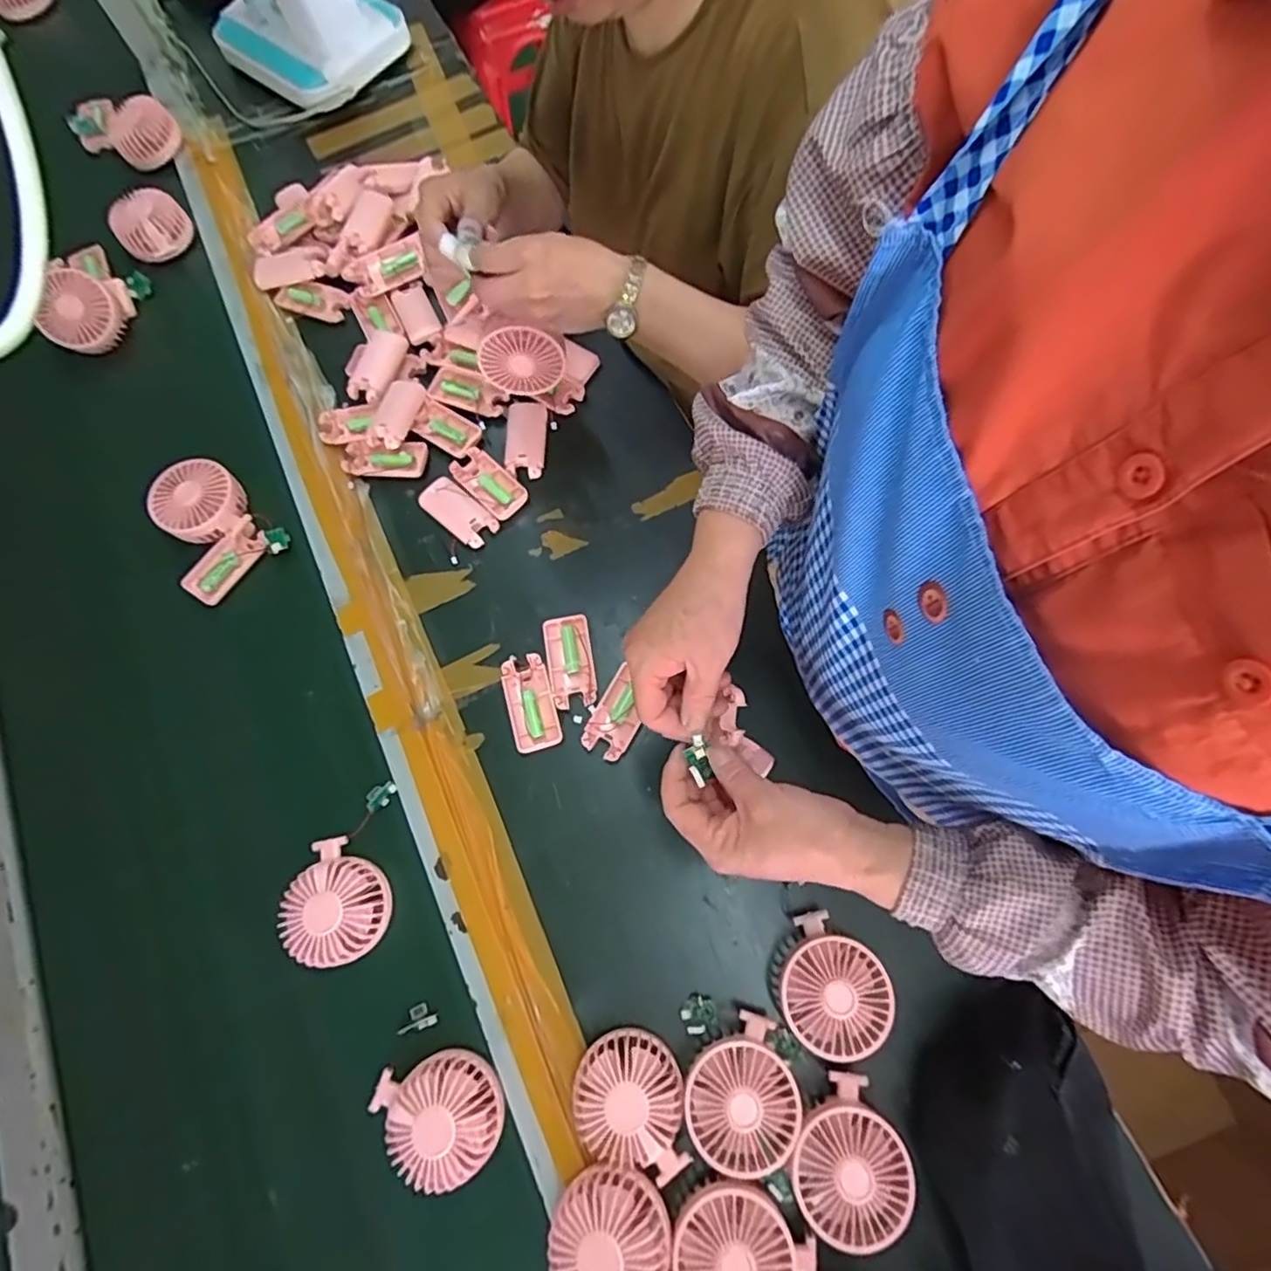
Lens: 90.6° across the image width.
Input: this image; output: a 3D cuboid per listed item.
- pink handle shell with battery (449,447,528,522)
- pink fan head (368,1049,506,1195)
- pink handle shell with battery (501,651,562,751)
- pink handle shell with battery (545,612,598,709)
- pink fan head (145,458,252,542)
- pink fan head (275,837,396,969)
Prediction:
[{"bbox_3d":[-0.168,-0.175,0.714,0.047,0.011,0.098,-44,76,-10],"label":"pink handle shell with battery"},{"bbox_3d":[-0.157,0.383,0.499,0.094,0.033,0.081,-18,73,-4],"label":"pink fan head"},{"bbox_3d":[-0.106,0.066,0.629,0.046,0.012,0.096,-17,73,-3],"label":"pink handle shell with battery"},{"bbox_3d":[-0.066,0.026,0.641,0.045,0.012,0.094,-10,73,-1],"label":"pink handle shell with battery"},{"bbox_3d":[-0.473,-0.148,0.680,0.083,0.034,0.085,-1,73,2],"label":"pink fan head"},{"bbox_3d":[-0.265,0.238,0.555,0.092,0.038,0.084,-1,73,2],"label":"pink fan head"}]

